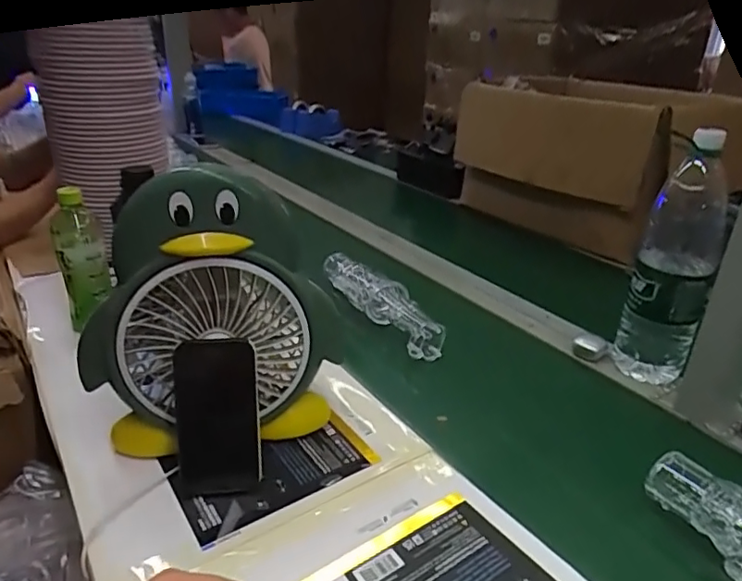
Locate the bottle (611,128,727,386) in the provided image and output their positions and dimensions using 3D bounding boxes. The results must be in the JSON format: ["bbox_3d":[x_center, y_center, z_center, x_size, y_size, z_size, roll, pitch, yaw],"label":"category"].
[{"bbox_3d":[0.381,-0.028,0.693,0.085,0.321,0.078,17,30,27],"label":"bottle"}]

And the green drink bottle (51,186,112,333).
[{"bbox_3d":[-0.411,-0.048,0.786,0.060,0.191,0.062,-11,29,-25],"label":"green drink bottle"}]

